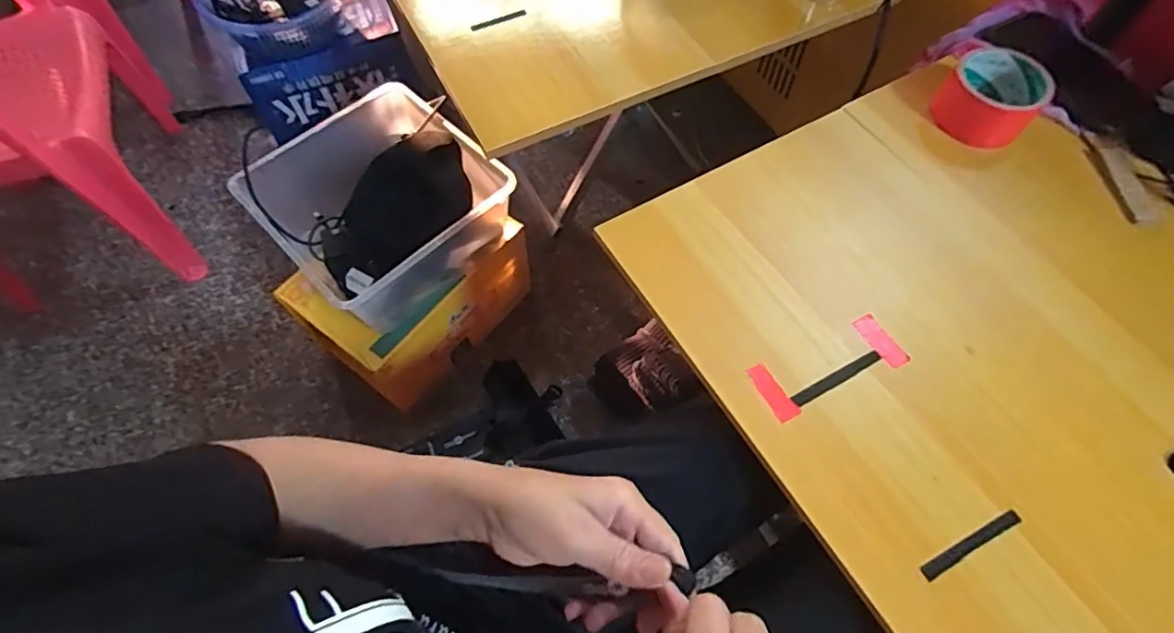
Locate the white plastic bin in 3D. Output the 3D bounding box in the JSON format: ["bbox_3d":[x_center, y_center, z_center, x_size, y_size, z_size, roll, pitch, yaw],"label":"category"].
[{"bbox_3d":[-0.301,-0.162,0.871,0.291,0.143,0.307,-41,69,-19],"label":"white plastic bin"}]

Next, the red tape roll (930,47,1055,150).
[{"bbox_3d":[0.392,-0.216,0.560,0.080,0.051,0.089,37,68,18],"label":"red tape roll"}]

